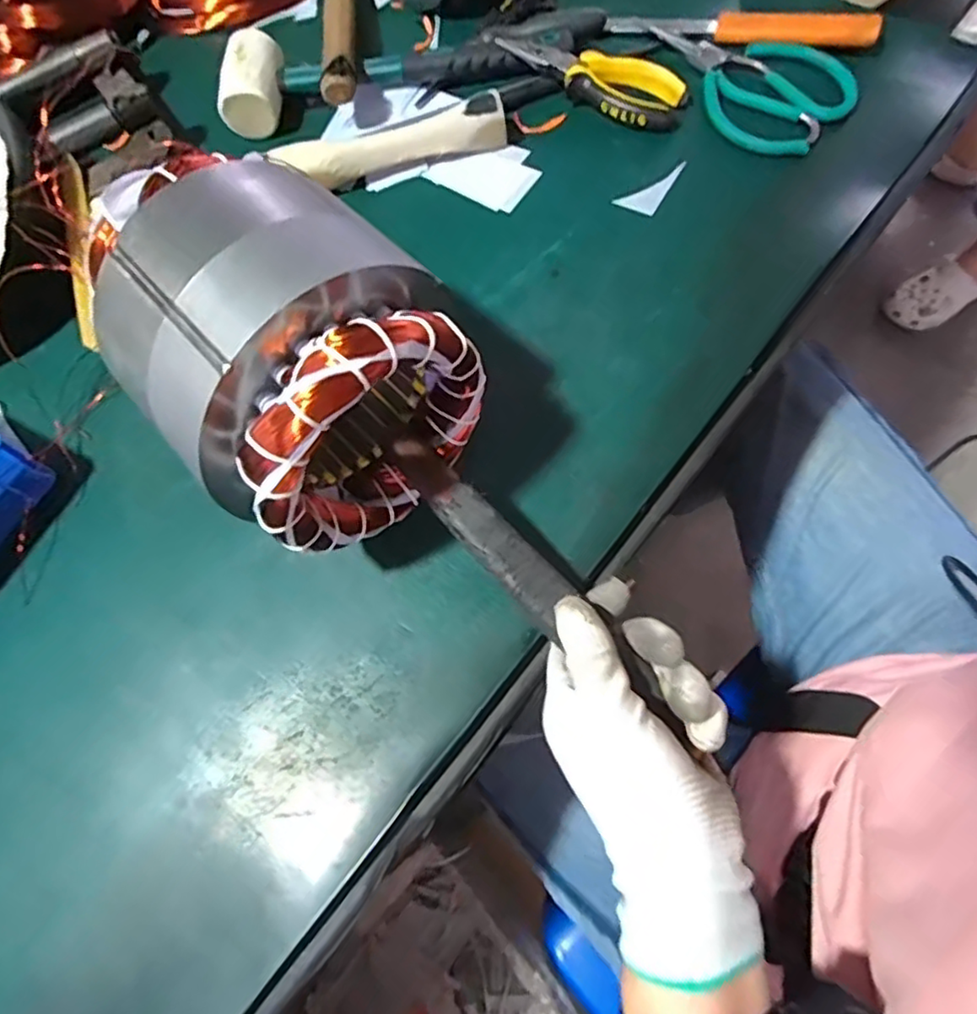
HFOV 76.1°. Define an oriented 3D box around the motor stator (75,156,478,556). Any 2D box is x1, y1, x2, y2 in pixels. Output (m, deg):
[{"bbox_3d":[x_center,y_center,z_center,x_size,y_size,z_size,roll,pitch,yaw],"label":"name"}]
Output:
[{"bbox_3d":[-0.110,-0.078,0.337,0.178,0.144,0.124,41,77,19],"label":"motor stator"}]

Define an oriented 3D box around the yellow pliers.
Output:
[{"bbox_3d":[0.079,-0.337,0.489,0.153,0.013,0.051,23,72,15],"label":"yellow pliers"}]

